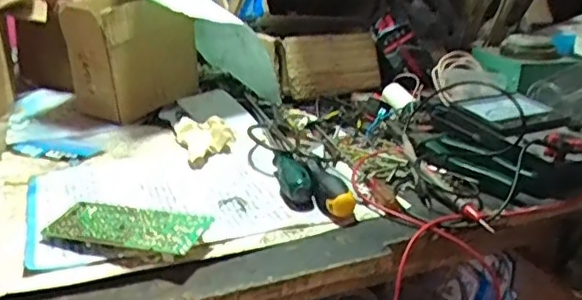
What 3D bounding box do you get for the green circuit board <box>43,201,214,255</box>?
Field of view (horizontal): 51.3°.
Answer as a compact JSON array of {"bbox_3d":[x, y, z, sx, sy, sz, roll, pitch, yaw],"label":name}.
[{"bbox_3d":[-0.139,0.068,0.516,0.135,0.019,0.049,8,22,18],"label":"green circuit board"}]

